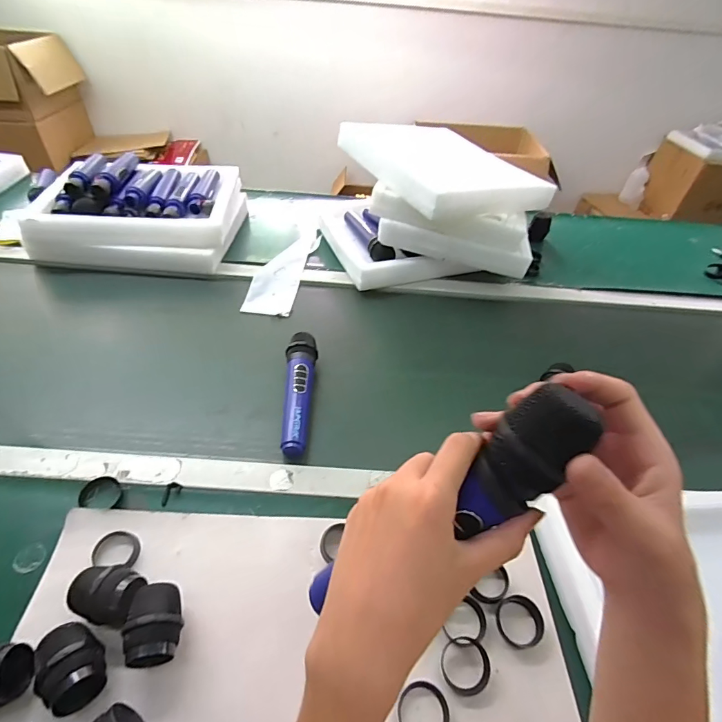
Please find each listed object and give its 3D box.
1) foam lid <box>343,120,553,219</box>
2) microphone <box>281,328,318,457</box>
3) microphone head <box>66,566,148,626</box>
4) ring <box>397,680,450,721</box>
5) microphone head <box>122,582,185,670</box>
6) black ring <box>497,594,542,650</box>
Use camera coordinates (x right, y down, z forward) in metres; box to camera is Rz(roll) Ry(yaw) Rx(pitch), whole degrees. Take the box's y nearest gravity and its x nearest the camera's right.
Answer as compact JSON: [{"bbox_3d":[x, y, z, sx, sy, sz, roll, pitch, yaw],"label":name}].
[{"bbox_3d":[0.154,-0.384,0.831,0.283,0.058,0.337,-21,50,-24],"label":"foam lid"},{"bbox_3d":[-0.085,0.040,0.588,0.044,0.042,0.198,-1,45,-6],"label":"microphone"},{"bbox_3d":[-0.236,0.216,0.387,0.063,0.039,0.045,10,45,5],"label":"microphone head"},{"bbox_3d":[0.055,0.302,0.359,0.043,0.013,0.043,3,45,-3],"label":"ring"},{"bbox_3d":[-0.184,0.235,0.373,0.044,0.045,0.061,-12,47,-17],"label":"microphone head"},{"bbox_3d":[0.156,0.253,0.409,0.044,0.011,0.043,3,45,-3],"label":"black ring"}]

